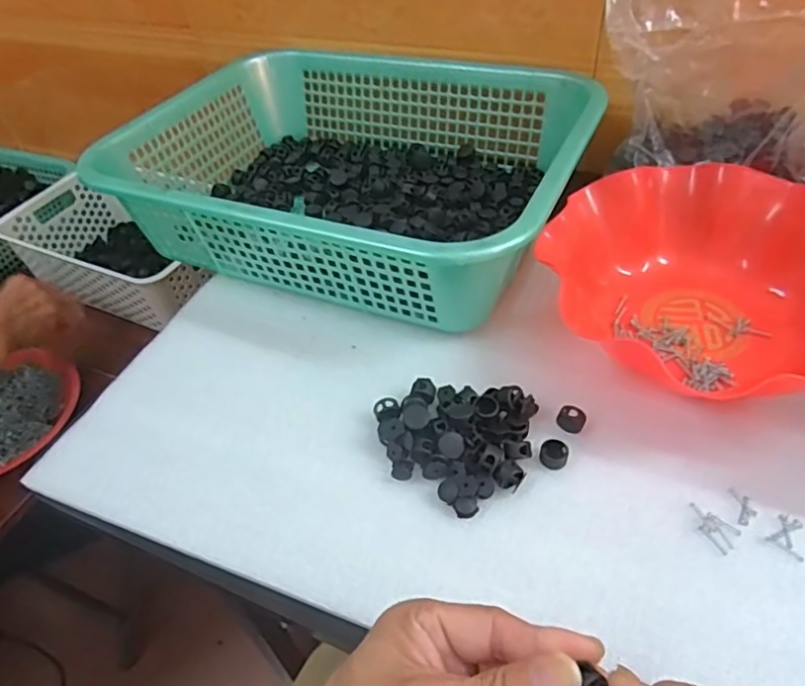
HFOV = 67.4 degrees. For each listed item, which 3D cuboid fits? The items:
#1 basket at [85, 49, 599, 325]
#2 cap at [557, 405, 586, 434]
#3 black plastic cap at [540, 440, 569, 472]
[{"bbox_3d":[-0.042,-0.163,0.535,0.386,0.094,0.296,16,52,20],"label":"basket"},{"bbox_3d":[0.108,0.049,0.386,0.017,0.015,0.013,18,53,21],"label":"cap"},{"bbox_3d":[0.094,0.069,0.374,0.017,0.008,0.017,-3,48,4],"label":"black plastic cap"}]

